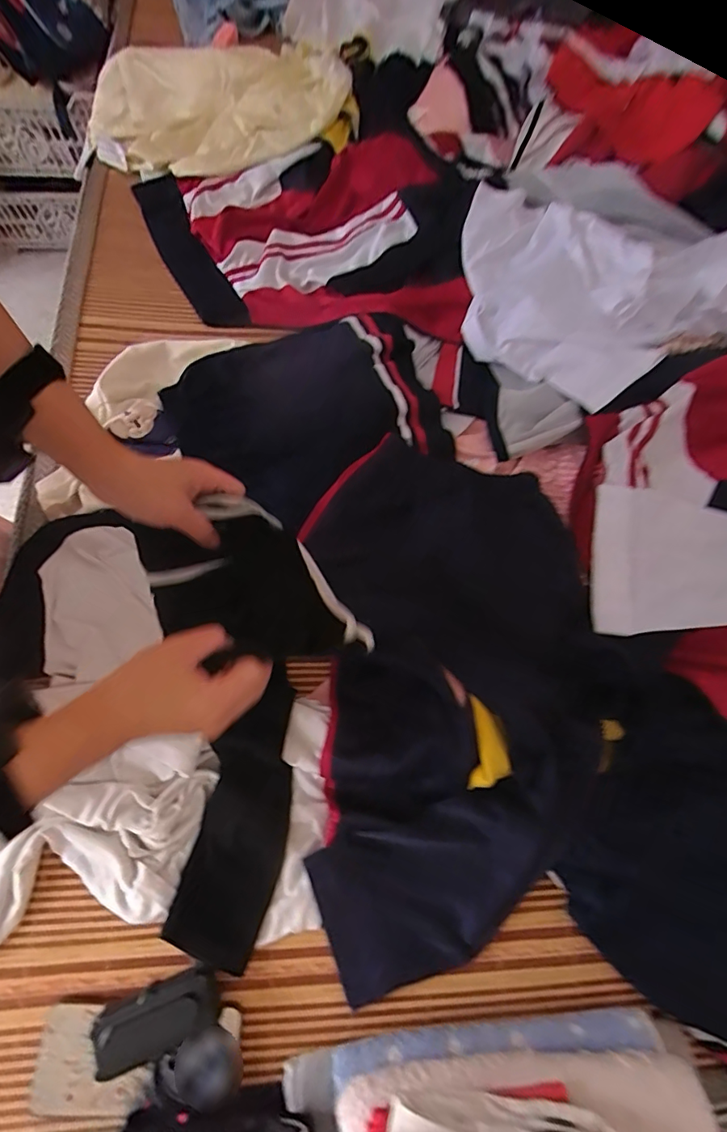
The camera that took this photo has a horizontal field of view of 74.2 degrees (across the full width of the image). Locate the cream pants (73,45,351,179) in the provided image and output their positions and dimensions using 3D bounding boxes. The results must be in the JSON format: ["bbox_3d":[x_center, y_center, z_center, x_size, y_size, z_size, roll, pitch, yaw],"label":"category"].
[{"bbox_3d":[-0.310,-0.928,0.959,0.527,0.091,0.403,-23,73,-11],"label":"cream pants"}]

